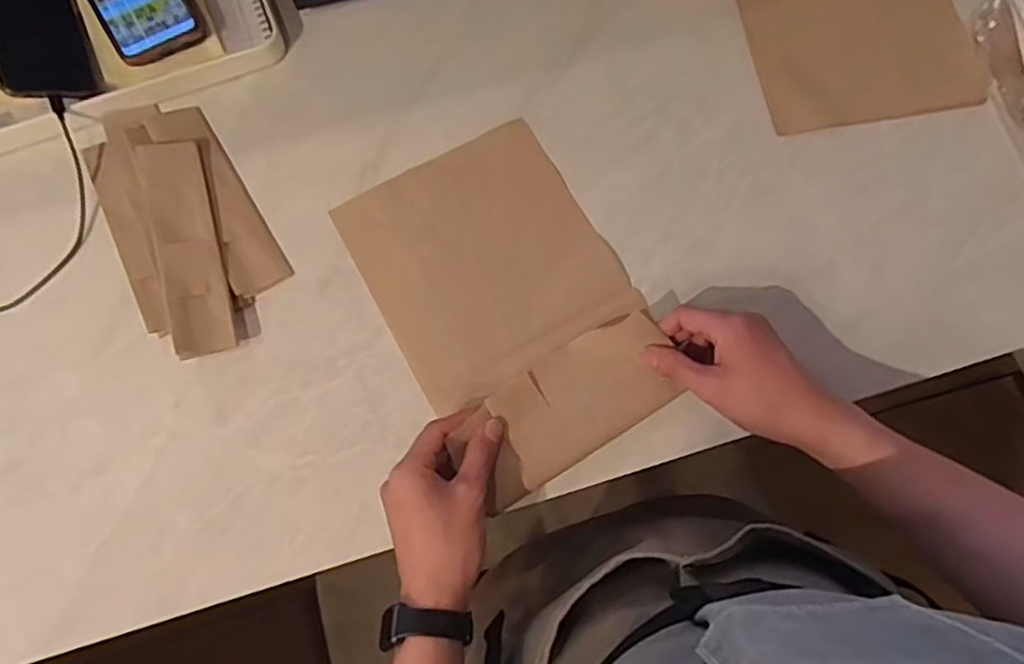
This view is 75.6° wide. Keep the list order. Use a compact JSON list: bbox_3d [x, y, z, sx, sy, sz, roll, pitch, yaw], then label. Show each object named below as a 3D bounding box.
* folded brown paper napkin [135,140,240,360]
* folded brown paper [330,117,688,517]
[{"bbox_3d":[-0.280,-0.078,0.568,0.050,0.013,0.206,-13,71,-21],"label":"folded brown paper napkin"},{"bbox_3d":[-0.004,-0.032,0.563,0.198,0.042,0.300,-27,76,-7],"label":"folded brown paper"}]

